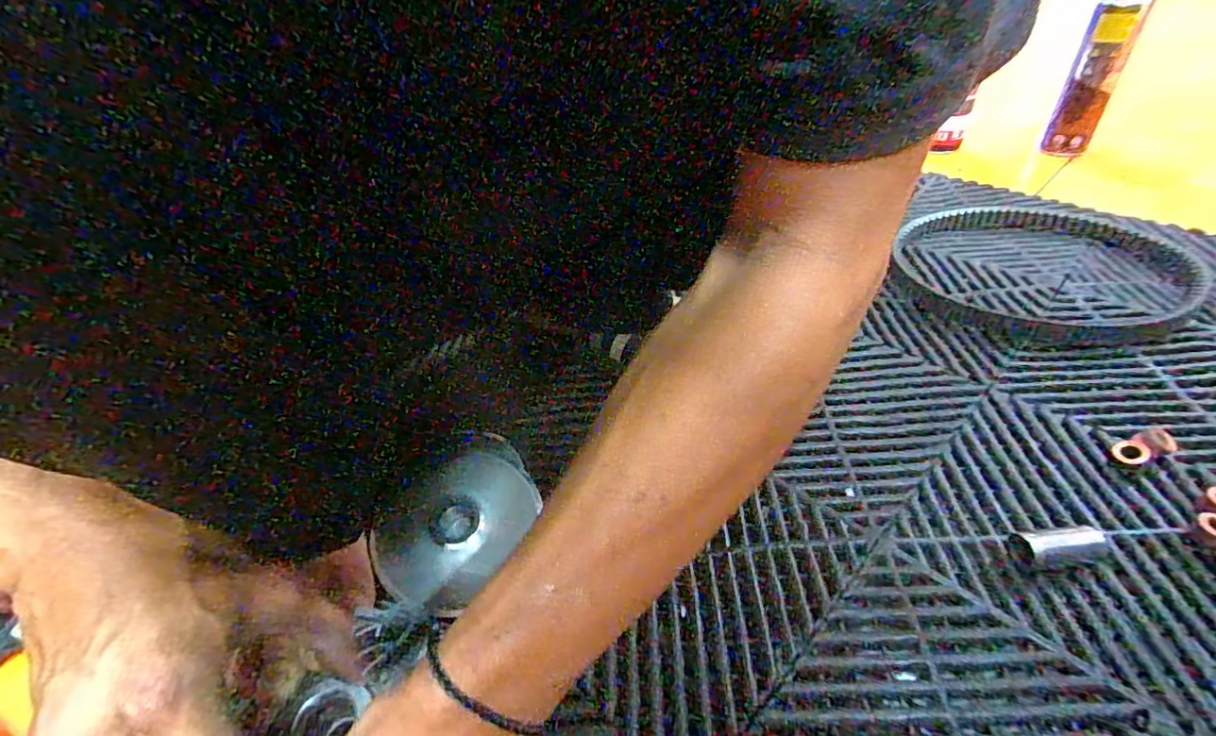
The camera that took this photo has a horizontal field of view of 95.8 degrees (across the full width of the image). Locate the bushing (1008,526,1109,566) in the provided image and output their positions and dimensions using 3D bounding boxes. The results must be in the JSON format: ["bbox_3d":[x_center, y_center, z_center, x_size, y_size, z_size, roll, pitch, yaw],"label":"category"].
[{"bbox_3d":[0.284,0.112,0.346,0.056,0.016,0.022,-7,40,0],"label":"bushing"}]

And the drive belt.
[{"bbox_3d":[0.467,-0.113,0.602,0.268,0.029,0.263,17,46,26],"label":"drive belt"}]

